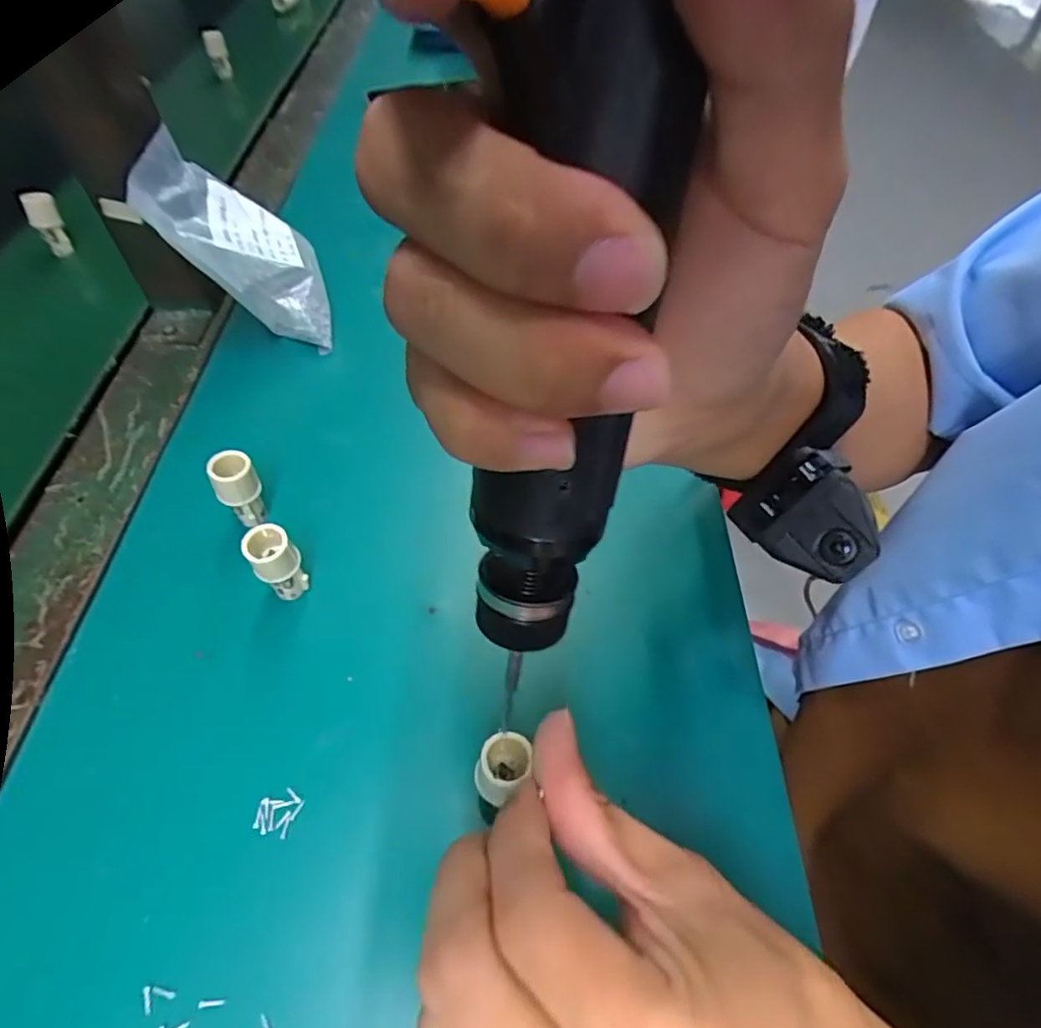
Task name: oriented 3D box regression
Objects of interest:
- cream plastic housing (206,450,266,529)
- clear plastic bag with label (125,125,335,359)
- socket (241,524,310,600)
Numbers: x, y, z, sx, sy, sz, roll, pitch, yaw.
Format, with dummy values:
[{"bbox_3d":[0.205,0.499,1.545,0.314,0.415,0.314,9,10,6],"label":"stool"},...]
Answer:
[{"bbox_3d":[-0.136,-0.010,0.304,0.020,0.041,0.017,-29,59,-19],"label":"cream plastic housing"},{"bbox_3d":[-0.171,-0.165,0.386,0.126,0.041,0.097,28,45,-39],"label":"clear plastic bag with label"},{"bbox_3d":[-0.108,0.024,0.280,0.019,0.042,0.017,-31,60,-21],"label":"socket"}]

